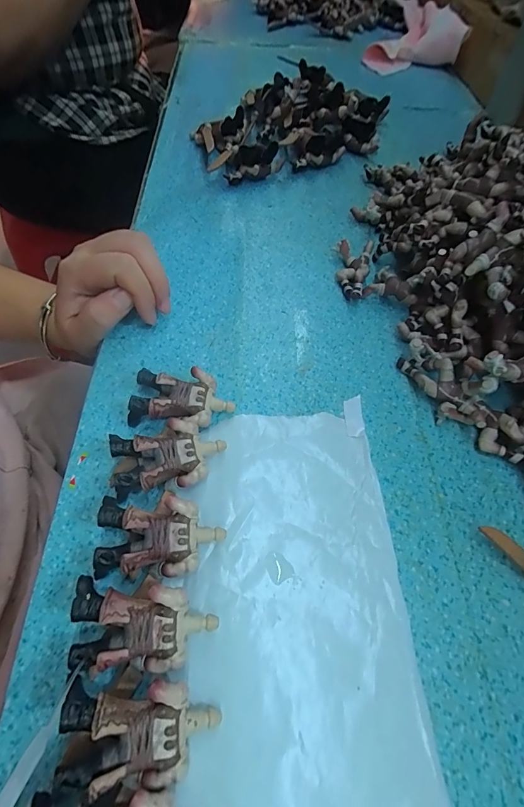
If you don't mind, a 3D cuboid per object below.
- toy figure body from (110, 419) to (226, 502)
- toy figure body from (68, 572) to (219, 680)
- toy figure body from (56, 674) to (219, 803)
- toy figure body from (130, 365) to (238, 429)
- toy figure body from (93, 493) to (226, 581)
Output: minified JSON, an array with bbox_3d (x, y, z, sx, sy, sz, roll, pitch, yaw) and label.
[{"bbox_3d":[-0.050,0.030,0.210,0.058,0.024,0.033,-14,60,-12],"label":"toy figure body"},{"bbox_3d":[-0.052,0.099,0.165,0.059,0.028,0.033,7,58,1],"label":"toy figure body"},{"bbox_3d":[-0.047,0.128,0.147,0.055,0.023,0.033,2,58,-2],"label":"toy figure body"},{"bbox_3d":[-0.048,-0.002,0.231,0.059,0.020,0.032,6,58,0],"label":"toy figure body"},{"bbox_3d":[-0.049,0.066,0.187,0.058,0.026,0.033,-1,58,-4],"label":"toy figure body"}]

